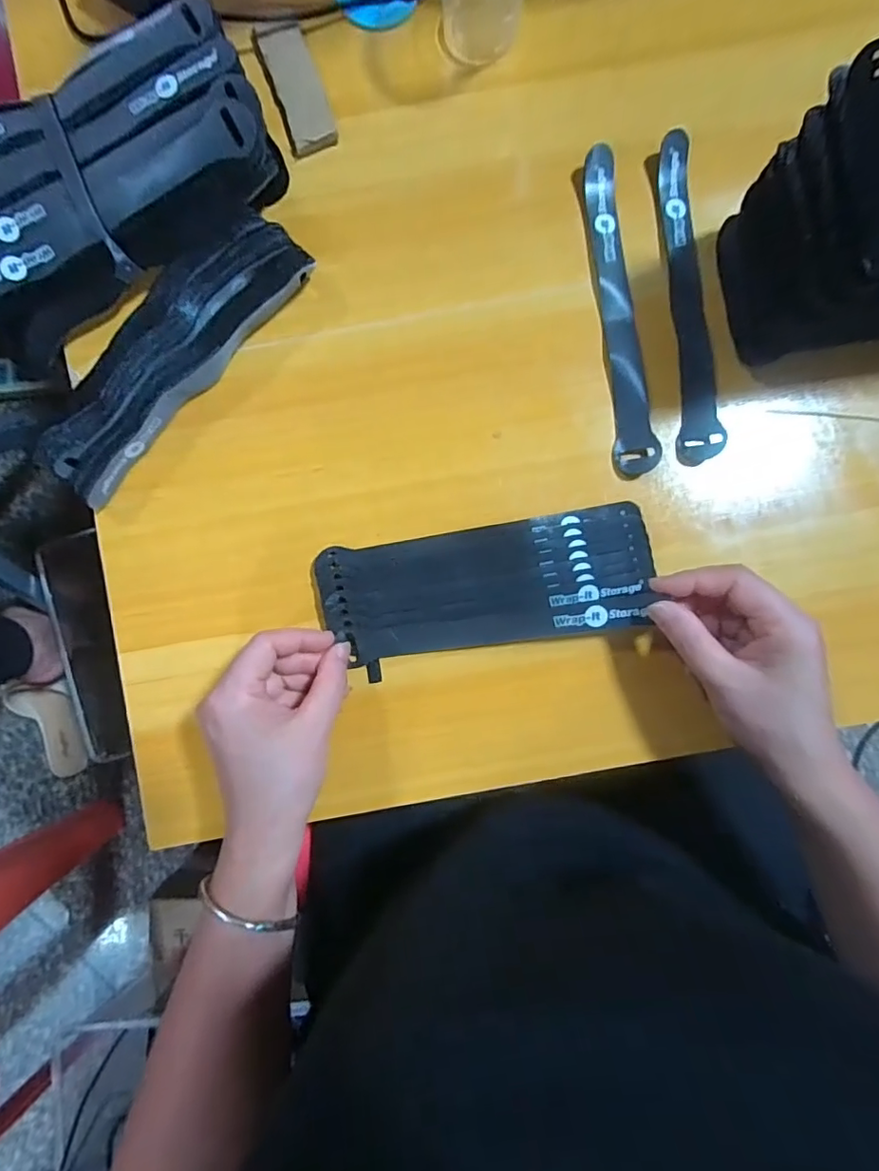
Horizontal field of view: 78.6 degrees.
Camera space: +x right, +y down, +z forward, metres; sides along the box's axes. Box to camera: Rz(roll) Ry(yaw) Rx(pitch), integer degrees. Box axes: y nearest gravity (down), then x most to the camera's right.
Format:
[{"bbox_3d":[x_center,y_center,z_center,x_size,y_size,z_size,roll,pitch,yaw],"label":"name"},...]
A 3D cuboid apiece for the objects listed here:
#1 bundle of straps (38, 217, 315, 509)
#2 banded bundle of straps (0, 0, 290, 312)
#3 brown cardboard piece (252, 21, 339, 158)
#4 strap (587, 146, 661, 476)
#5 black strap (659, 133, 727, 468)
[{"bbox_3d":[-0.165,-0.143,0.330,0.059,0.021,0.195,43,90,1],"label":"bundle of straps"},{"bbox_3d":[-0.203,-0.244,0.320,0.209,0.048,0.132,-26,89,1],"label":"banded bundle of straps"},{"bbox_3d":[-0.094,-0.330,0.352,0.032,0.006,0.096,-20,89,1],"label":"brown cardboard piece"},{"bbox_3d":[0.111,-0.171,0.334,0.023,0.007,0.206,-6,89,1],"label":"strap"},{"bbox_3d":[0.156,-0.179,0.335,0.025,0.009,0.204,-2,86,7],"label":"black strap"}]

